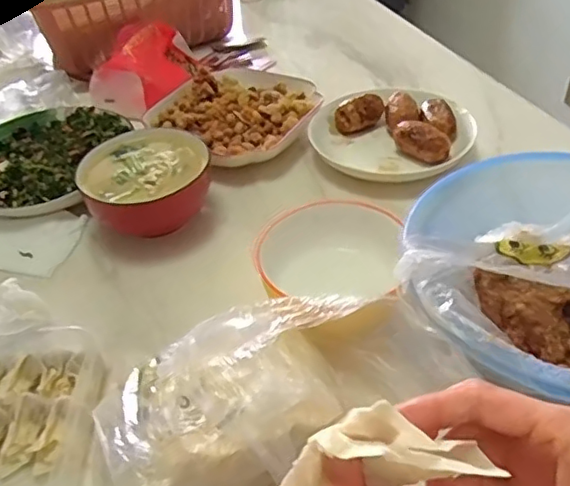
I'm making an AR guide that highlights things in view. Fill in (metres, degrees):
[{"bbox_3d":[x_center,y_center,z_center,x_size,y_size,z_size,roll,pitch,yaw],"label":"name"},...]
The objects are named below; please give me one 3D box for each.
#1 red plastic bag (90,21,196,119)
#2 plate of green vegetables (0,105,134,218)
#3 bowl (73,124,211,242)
[{"bbox_3d":[-0.193,-0.237,0.791,0.112,0.078,0.141,-2,42,3],"label":"red plastic bag"},{"bbox_3d":[-0.283,-0.099,0.679,0.173,0.028,0.205,1,42,7],"label":"plate of green vegetables"},{"bbox_3d":[-0.137,-0.055,0.595,0.126,0.066,0.120,-3,42,2],"label":"bowl"}]

